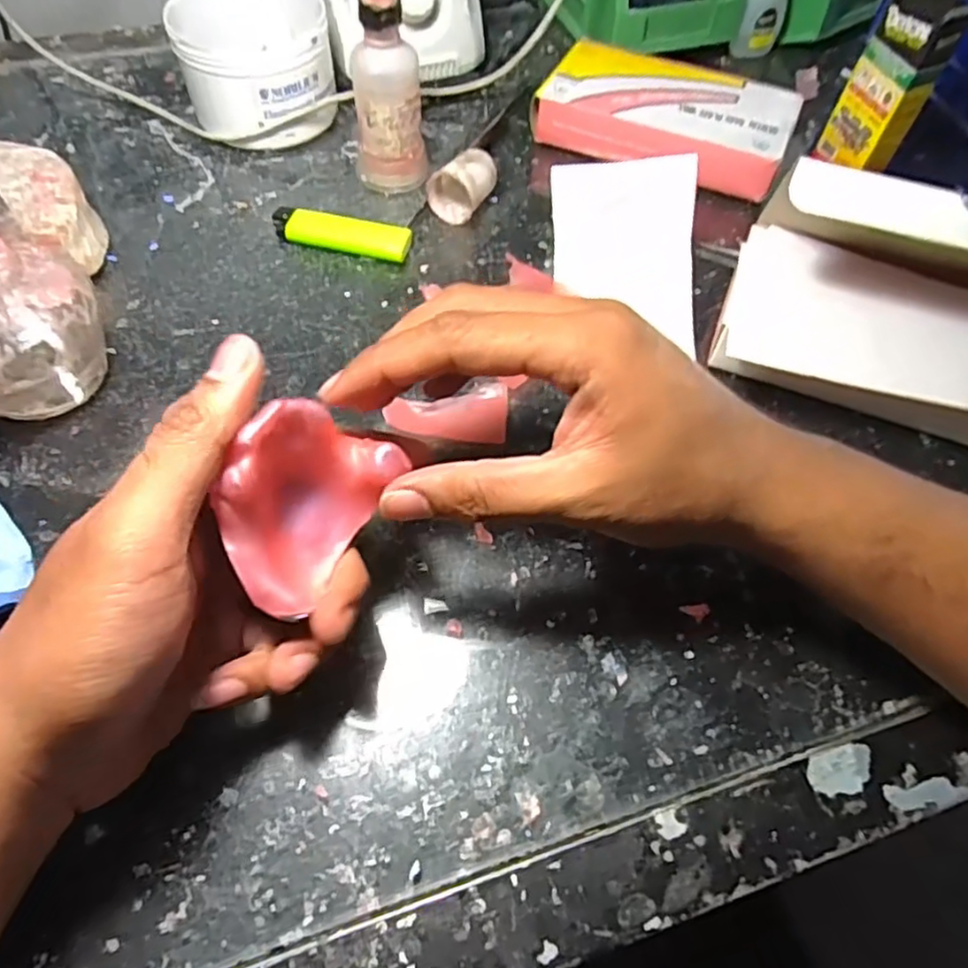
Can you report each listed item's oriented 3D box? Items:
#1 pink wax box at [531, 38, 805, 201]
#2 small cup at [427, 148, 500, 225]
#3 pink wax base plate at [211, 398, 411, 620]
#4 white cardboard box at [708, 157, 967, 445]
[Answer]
[{"bbox_3d":[0.116,-0.233,0.424,0.151,0.034,0.084,25,61,12],"label":"pink wax box"},{"bbox_3d":[-0.013,-0.174,0.384,0.035,0.030,0.033,17,60,7],"label":"small cup"},{"bbox_3d":[-0.055,0.004,0.202,0.033,0.053,0.055,-12,39,31],"label":"pink wax base plate"},{"bbox_3d":[0.195,-0.083,0.300,0.153,0.095,0.084,27,61,12],"label":"white cardboard box"}]

